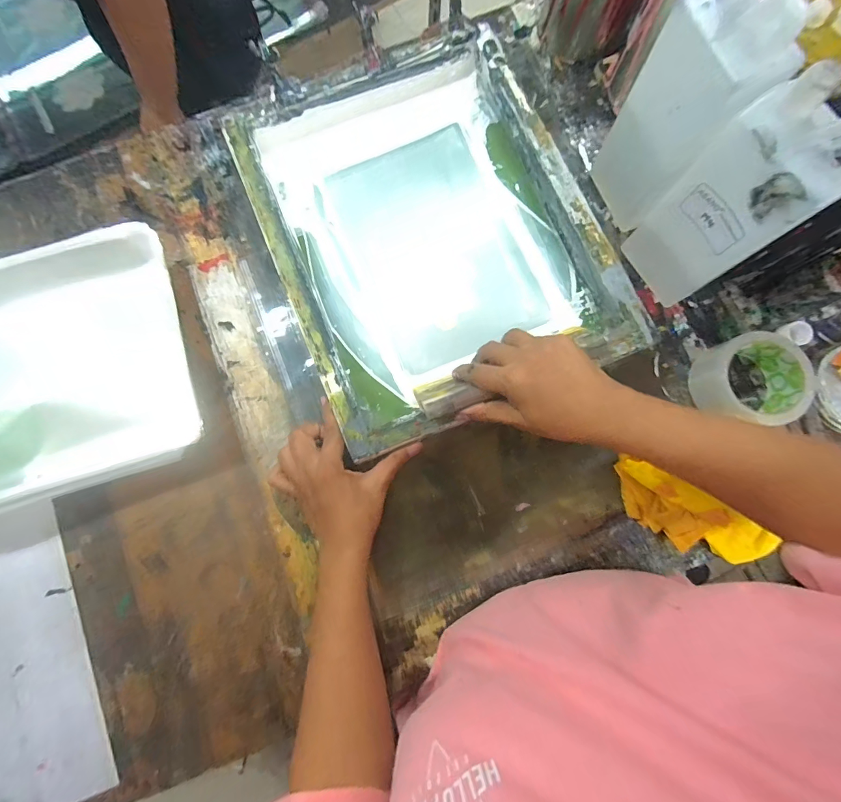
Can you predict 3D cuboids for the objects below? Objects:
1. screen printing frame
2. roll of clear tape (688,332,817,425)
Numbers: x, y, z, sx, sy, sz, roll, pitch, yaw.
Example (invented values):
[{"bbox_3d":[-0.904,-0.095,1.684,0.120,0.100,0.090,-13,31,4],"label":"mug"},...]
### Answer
[{"bbox_3d":[0.010,-0.195,0.462,0.352,0.054,0.434,-22,82,-1],"label":"screen printing frame"},{"bbox_3d":[0.355,-0.022,0.420,0.098,0.043,0.096,0,81,1],"label":"roll of clear tape"}]

